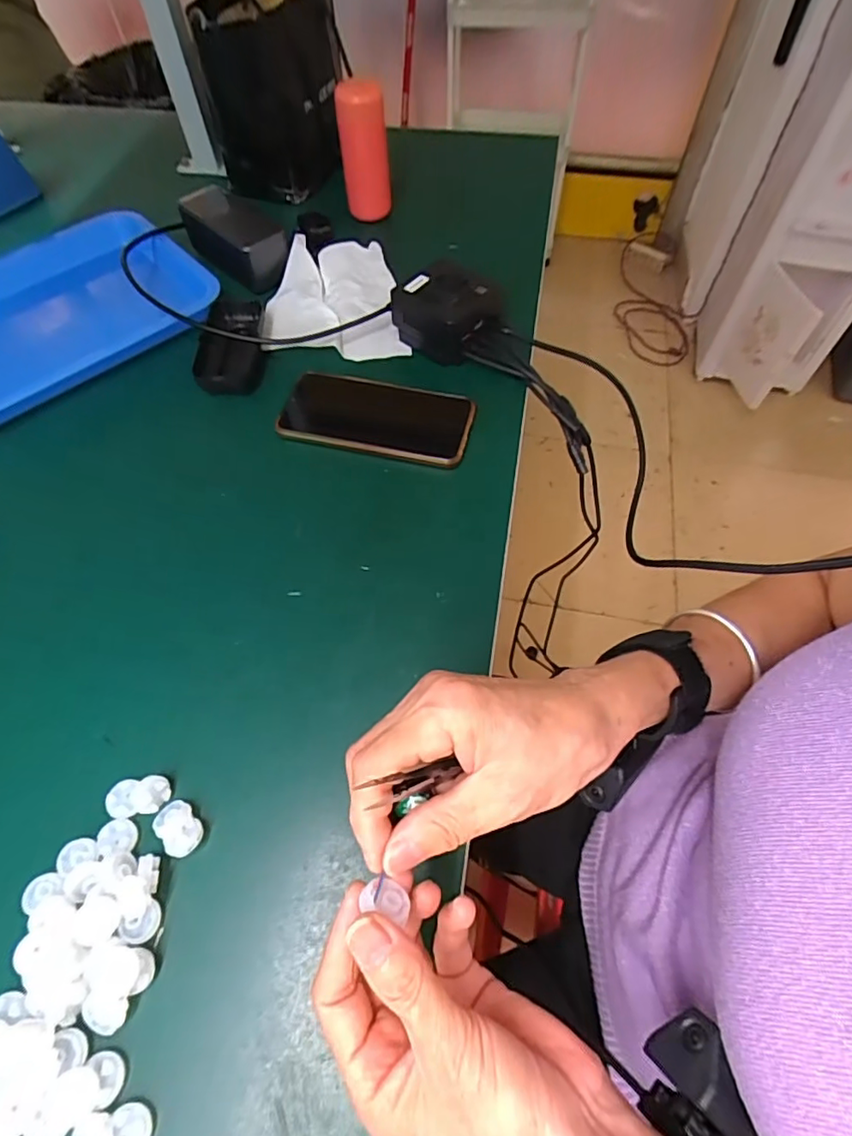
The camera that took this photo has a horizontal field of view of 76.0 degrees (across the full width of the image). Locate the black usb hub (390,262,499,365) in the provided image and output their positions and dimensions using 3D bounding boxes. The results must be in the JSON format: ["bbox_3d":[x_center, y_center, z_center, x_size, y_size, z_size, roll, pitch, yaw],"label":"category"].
[{"bbox_3d":[0.021,-0.235,0.501,0.079,0.049,0.079,0,60,1],"label":"black usb hub"}]

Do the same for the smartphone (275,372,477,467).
[{"bbox_3d":[-0.041,-0.132,0.469,0.158,0.008,0.078,12,61,8],"label":"smartphone"}]

